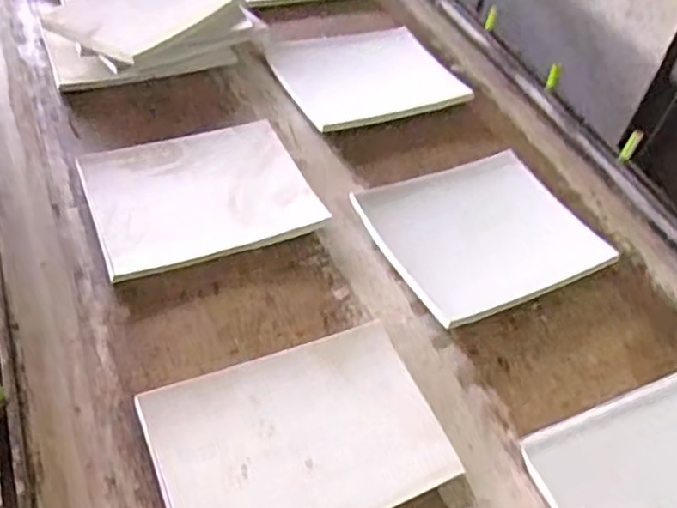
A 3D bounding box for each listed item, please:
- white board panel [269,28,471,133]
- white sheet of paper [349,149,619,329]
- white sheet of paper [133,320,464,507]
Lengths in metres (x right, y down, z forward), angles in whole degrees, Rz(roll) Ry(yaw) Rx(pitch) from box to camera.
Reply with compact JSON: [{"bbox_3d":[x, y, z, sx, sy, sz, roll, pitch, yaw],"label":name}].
[{"bbox_3d":[0.042,-0.296,1.112,0.262,0.033,0.252,-18,53,-20],"label":"white board panel"},{"bbox_3d":[0.185,-0.038,0.900,0.277,0.037,0.232,-18,53,-20],"label":"white sheet of paper"},{"bbox_3d":[-0.043,0.185,0.681,0.267,0.029,0.195,-16,53,-18],"label":"white sheet of paper"}]

